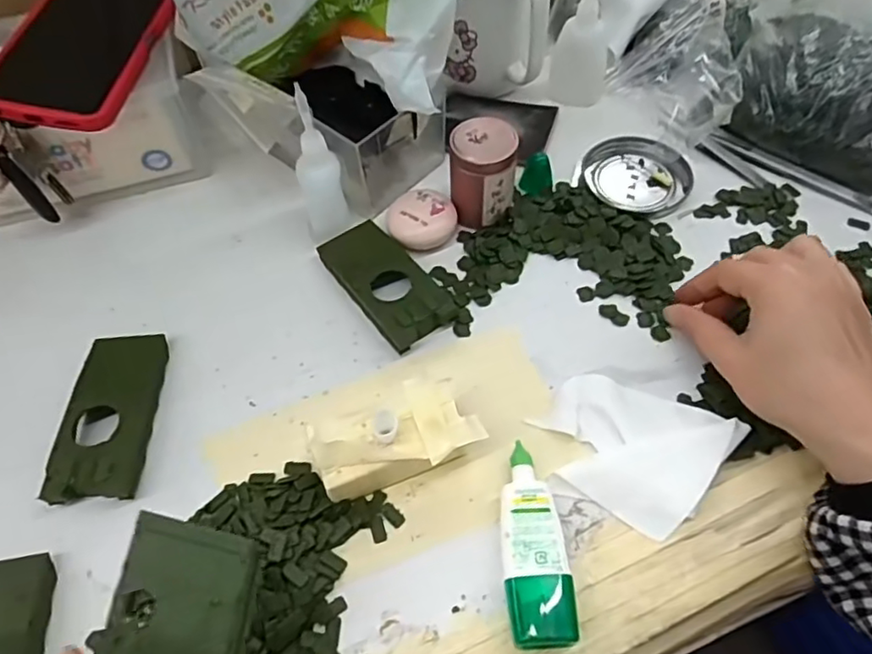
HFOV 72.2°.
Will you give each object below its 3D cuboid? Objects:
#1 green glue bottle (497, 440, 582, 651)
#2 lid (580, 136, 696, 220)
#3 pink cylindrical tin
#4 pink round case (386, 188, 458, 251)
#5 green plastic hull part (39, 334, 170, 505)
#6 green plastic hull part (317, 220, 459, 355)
[{"bbox_3d":[0.046,0.108,0.302,0.032,0.025,0.096,-7,58,-2],"label":"green glue bottle"},{"bbox_3d":[0.153,-0.115,0.453,0.073,0.013,0.077,-1,58,2],"label":"lid"},{"bbox_3d":[0.032,-0.105,0.411,0.043,0.062,0.039,-2,58,1],"label":"pink cylindrical tin"},{"bbox_3d":[-0.010,-0.074,0.421,0.045,0.020,0.047,-1,58,2],"label":"pink round case"},{"bbox_3d":[-0.192,0.050,0.353,0.047,0.020,0.103,-5,58,-1],"label":"green plastic hull part"},{"bbox_3d":[-0.035,-0.032,0.398,0.047,0.021,0.104,-33,62,-17],"label":"green plastic hull part"}]

